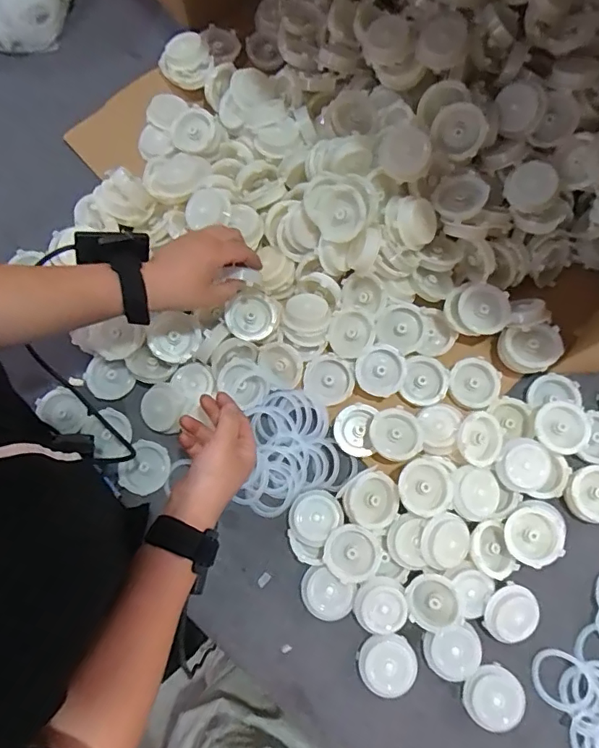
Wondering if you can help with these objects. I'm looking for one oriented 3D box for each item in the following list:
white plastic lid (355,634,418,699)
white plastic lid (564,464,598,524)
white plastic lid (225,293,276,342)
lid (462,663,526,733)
[{"bbox_3d":[0.090,0.295,0.518,0.056,0.022,0.053,0,77,2],"label":"white plastic lid"},{"bbox_3d":[0.320,0.129,0.549,0.059,0.020,0.059,0,77,2],"label":"white plastic lid"},{"bbox_3d":[-0.057,-0.065,0.588,0.055,0.005,0.052,0,92,-8],"label":"white plastic lid"},{"bbox_3d":[0.194,0.325,0.510,0.057,0.022,0.053,0,77,2],"label":"lid"}]

